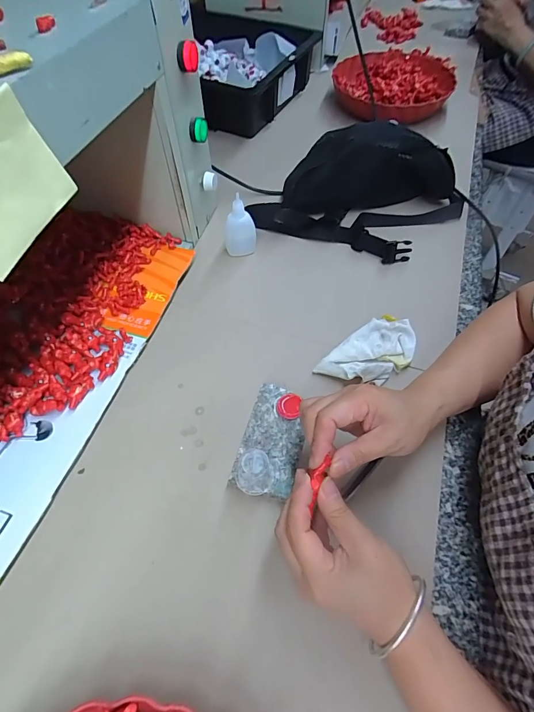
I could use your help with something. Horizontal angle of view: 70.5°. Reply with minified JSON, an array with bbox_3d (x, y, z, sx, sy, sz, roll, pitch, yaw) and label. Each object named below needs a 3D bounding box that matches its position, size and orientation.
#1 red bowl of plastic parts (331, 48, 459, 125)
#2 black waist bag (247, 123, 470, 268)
[{"bbox_3d":[0.275,-0.581,0.814,0.271,0.065,0.269,0,56,0],"label":"red bowl of plastic parts"},{"bbox_3d":[0.144,-0.249,0.564,0.282,0.113,0.196,23,57,13],"label":"black waist bag"}]

